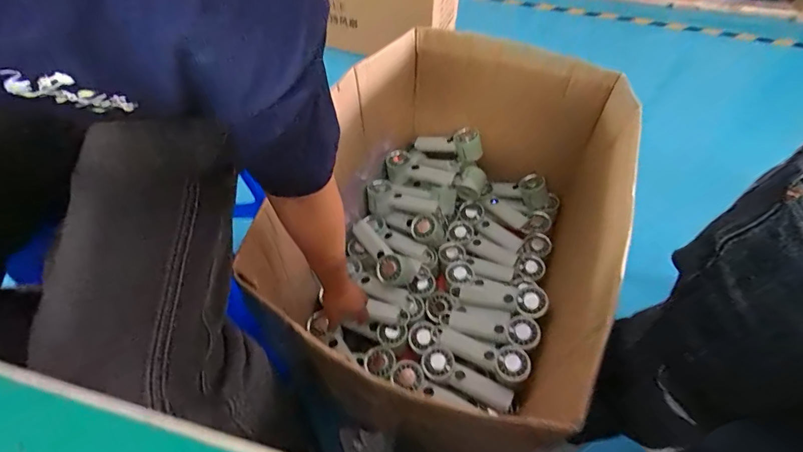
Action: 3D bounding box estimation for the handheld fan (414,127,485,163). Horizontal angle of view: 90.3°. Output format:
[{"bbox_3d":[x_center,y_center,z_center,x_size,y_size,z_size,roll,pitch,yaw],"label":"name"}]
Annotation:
[{"bbox_3d":[0.120,-0.211,1.054,0.178,0.074,0.074,7,53,31],"label":"handheld fan"}]

